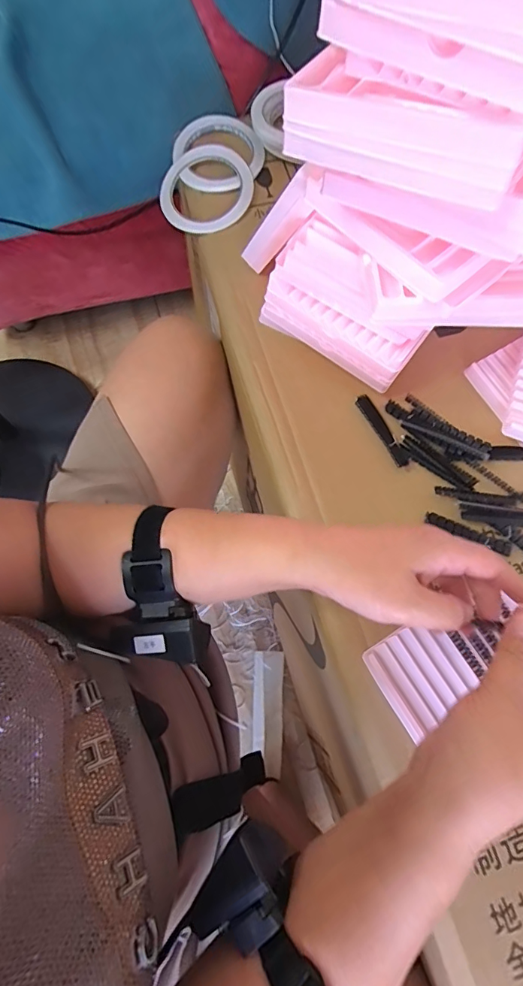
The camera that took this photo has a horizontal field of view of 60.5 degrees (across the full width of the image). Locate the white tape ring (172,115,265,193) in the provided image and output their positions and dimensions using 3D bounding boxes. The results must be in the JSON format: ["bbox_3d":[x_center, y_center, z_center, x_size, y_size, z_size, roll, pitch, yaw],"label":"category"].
[{"bbox_3d":[-0.048,-0.385,0.503,0.101,0.018,0.102,-2,72,-3],"label":"white tape ring"}]

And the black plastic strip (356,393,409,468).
[{"bbox_3d":[0.114,-0.059,0.422,0.014,0.007,0.076,-27,75,-10],"label":"black plastic strip"}]

